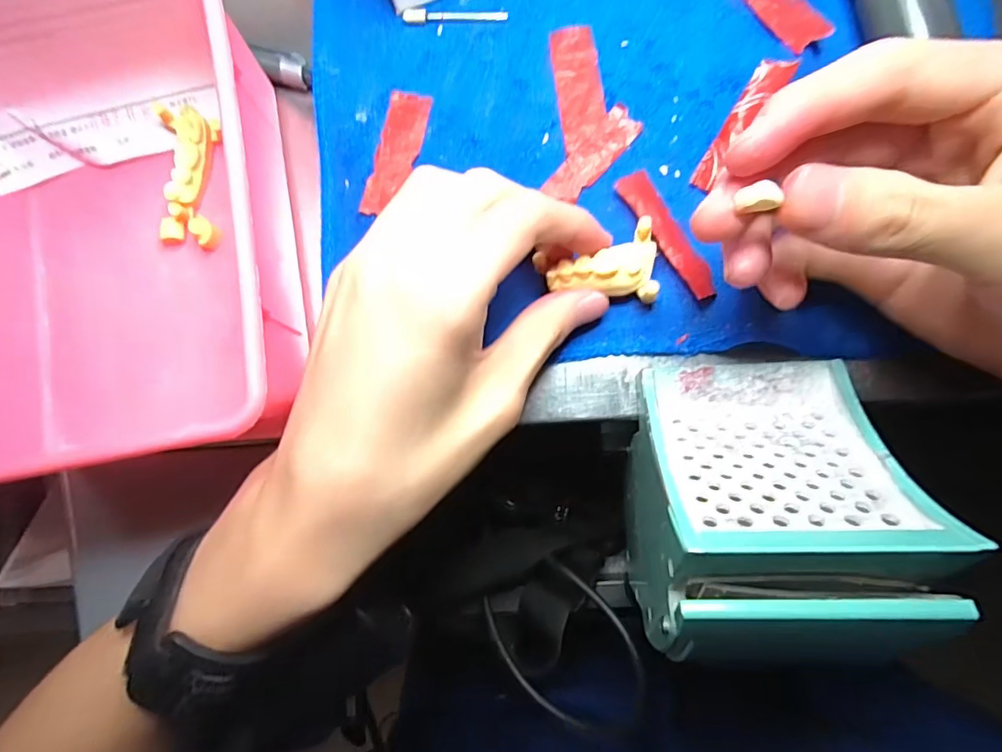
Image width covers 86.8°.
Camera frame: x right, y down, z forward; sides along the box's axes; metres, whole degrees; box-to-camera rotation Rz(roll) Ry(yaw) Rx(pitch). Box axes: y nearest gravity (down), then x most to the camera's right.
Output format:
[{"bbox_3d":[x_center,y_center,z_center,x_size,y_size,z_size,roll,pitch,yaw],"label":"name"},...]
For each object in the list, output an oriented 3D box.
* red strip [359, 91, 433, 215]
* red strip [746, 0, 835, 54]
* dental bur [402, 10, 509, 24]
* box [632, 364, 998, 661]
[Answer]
[{"bbox_3d":[-0.046,-0.098,0.235,0.019,0.004,0.058,12,81,1],"label":"red strip"},{"bbox_3d":[0.114,-0.157,0.221,0.016,0.004,0.057,-24,70,3],"label":"red strip"},{"bbox_3d":[-0.021,-0.165,0.241,0.048,0.004,0.006,2,82,7],"label":"dental bur"},{"bbox_3d":[0.088,0.033,0.176,0.079,0.067,0.082,-3,82,7],"label":"box"}]

